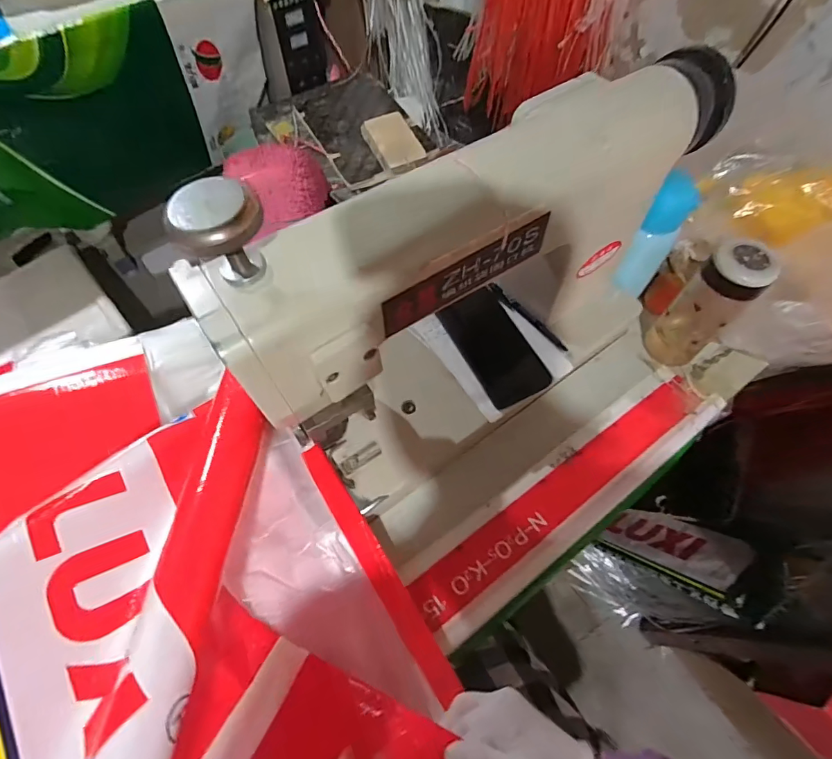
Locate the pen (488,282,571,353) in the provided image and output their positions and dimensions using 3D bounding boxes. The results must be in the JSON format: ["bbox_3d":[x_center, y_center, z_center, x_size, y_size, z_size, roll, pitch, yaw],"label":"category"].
[{"bbox_3d":[0.141,-0.081,0.556,0.016,0.010,0.132,-37,68,-17],"label":"pen"}]

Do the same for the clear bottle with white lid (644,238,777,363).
[{"bbox_3d":[0.347,-0.085,0.520,0.054,0.174,0.066,-37,68,-17],"label":"clear bottle with white lid"}]

